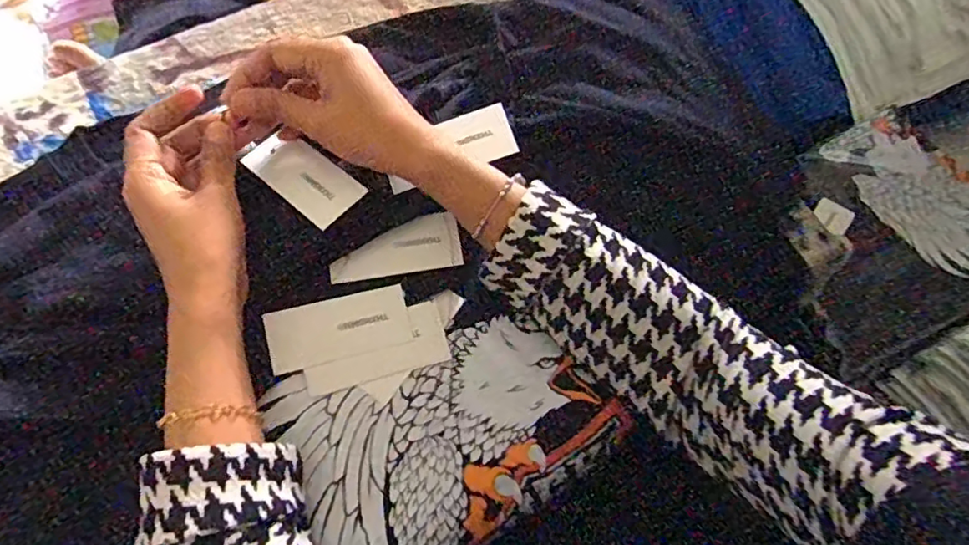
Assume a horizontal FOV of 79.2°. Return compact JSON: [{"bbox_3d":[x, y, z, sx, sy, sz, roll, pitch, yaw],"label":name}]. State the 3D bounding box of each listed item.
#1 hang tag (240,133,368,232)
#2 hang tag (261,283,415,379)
[{"bbox_3d":[-0.123,-0.065,0.392,0.088,0.005,0.040,35,69,20],"label":"hang tag"},{"bbox_3d":[-0.093,0.036,0.381,0.091,0.004,0.039,-13,80,-14],"label":"hang tag"}]

